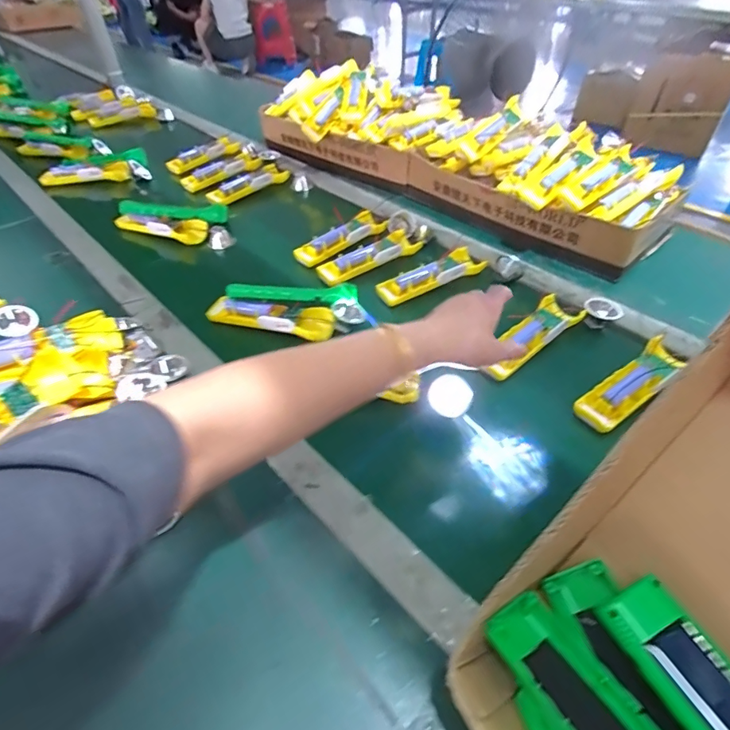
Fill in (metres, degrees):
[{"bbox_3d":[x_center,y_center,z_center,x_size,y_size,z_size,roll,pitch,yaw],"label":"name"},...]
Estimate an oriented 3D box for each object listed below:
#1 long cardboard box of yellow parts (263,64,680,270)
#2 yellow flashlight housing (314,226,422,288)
[{"bbox_3d":[0.128,-0.399,0.826,0.781,0.119,0.178,33,54,26],"label":"long cardboard box of yellow parts"},{"bbox_3d":[0.005,-0.172,0.692,0.166,0.032,0.050,-25,52,-23],"label":"yellow flashlight housing"}]

